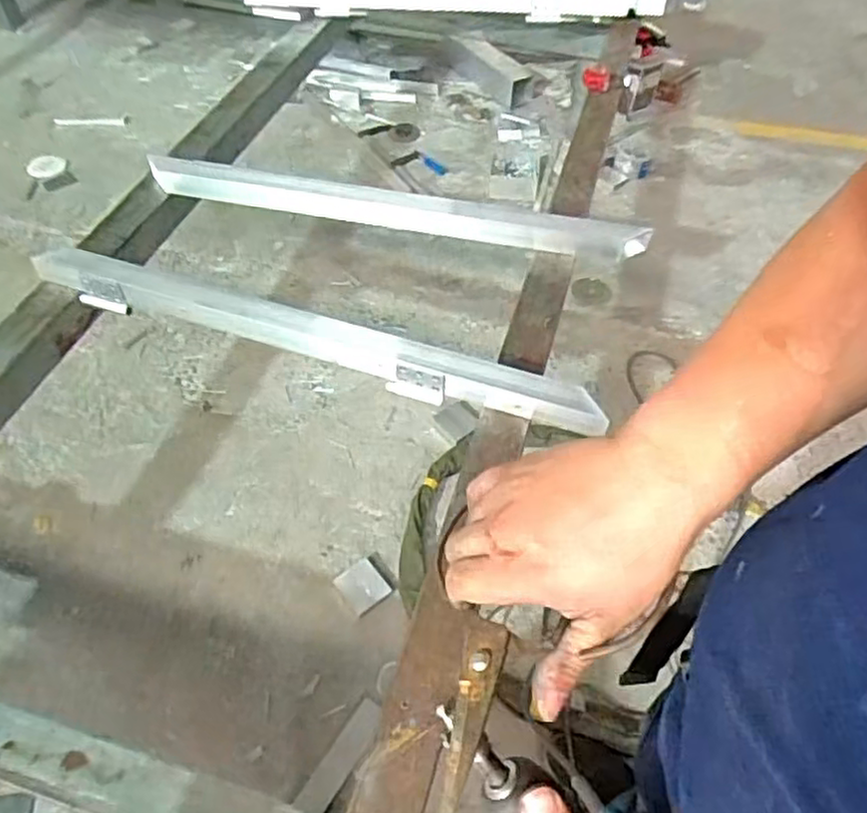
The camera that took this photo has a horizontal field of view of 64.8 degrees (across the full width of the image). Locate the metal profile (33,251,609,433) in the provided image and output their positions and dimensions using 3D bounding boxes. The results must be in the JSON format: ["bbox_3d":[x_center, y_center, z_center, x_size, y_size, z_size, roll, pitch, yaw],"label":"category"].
[{"bbox_3d":[-0.215,-0.114,1.134,1.000,0.077,0.061,15,53,9],"label":"metal profile"}]

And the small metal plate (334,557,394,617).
[{"bbox_3d":[-0.138,0.351,1.340,0.085,0.011,0.090,-36,70,-10],"label":"small metal plate"}]

